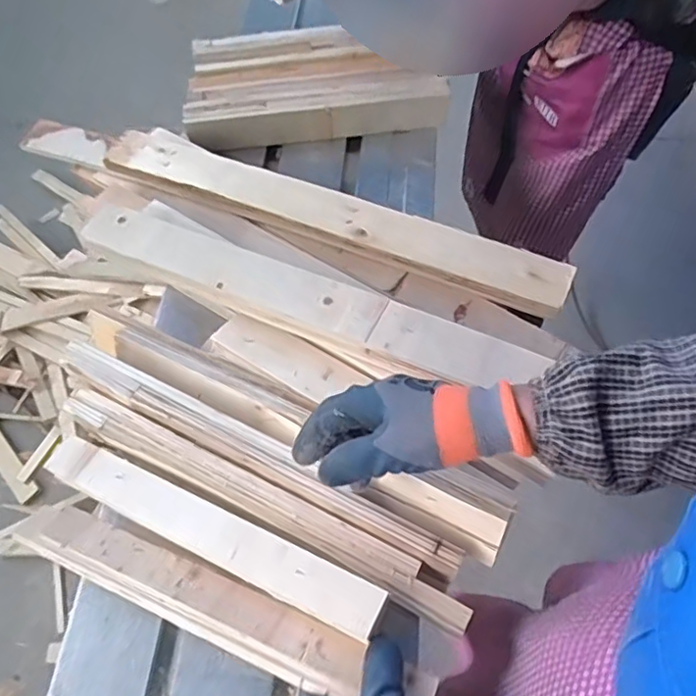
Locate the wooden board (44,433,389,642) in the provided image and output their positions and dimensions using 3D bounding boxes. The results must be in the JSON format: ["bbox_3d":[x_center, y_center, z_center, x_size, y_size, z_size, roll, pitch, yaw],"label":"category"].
[{"bbox_3d":[-0.127,0.152,0.525,0.335,0.013,0.043,20,76,20],"label":"wooden board"}]

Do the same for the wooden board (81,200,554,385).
[{"bbox_3d":[-0.056,-0.055,0.600,0.475,0.024,0.058,20,64,13],"label":"wooden board"}]

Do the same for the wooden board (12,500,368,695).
[{"bbox_3d":[-0.141,0.199,0.510,0.325,0.020,0.048,17,63,19],"label":"wooden board"}]

